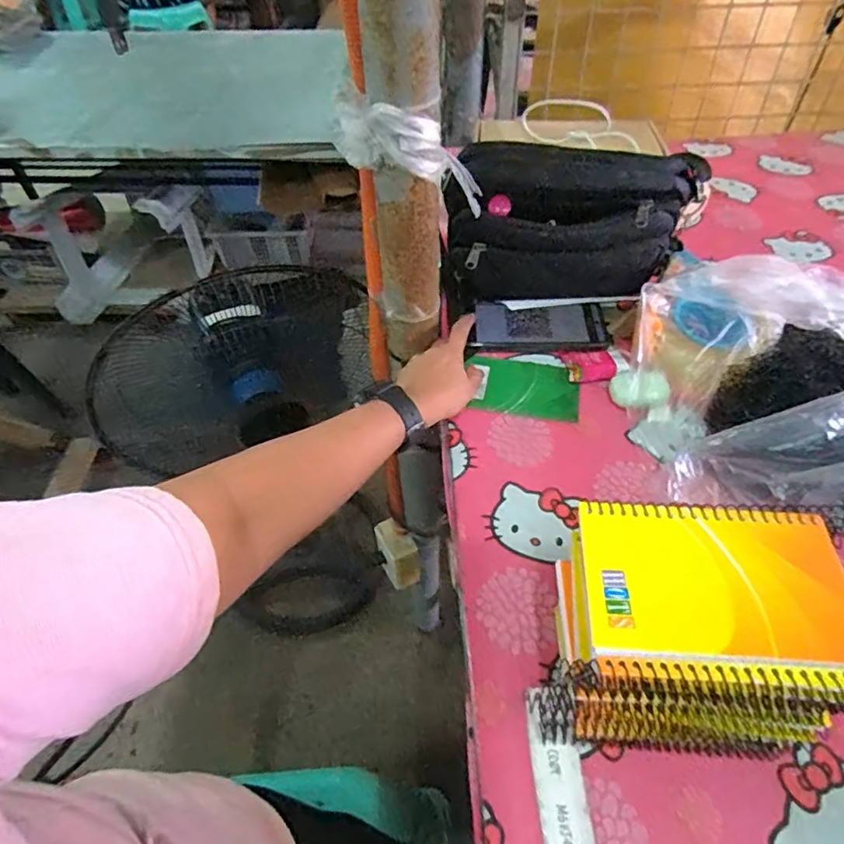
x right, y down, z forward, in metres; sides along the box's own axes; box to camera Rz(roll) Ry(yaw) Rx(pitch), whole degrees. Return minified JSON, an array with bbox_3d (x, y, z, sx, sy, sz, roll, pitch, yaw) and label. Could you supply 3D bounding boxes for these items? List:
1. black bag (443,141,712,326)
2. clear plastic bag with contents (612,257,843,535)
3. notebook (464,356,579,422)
[{"bbox_3d":[0.163,-0.216,0.592,0.267,0.144,0.104,-13,50,-8],"label":"black bag"},{"bbox_3d":[0.344,-0.033,0.505,0.290,0.103,0.247,-7,50,-3],"label":"clear plastic bag with contents"},{"bbox_3d":[0.110,-0.038,0.588,0.110,0.008,0.079,5,50,7],"label":"notebook"}]

